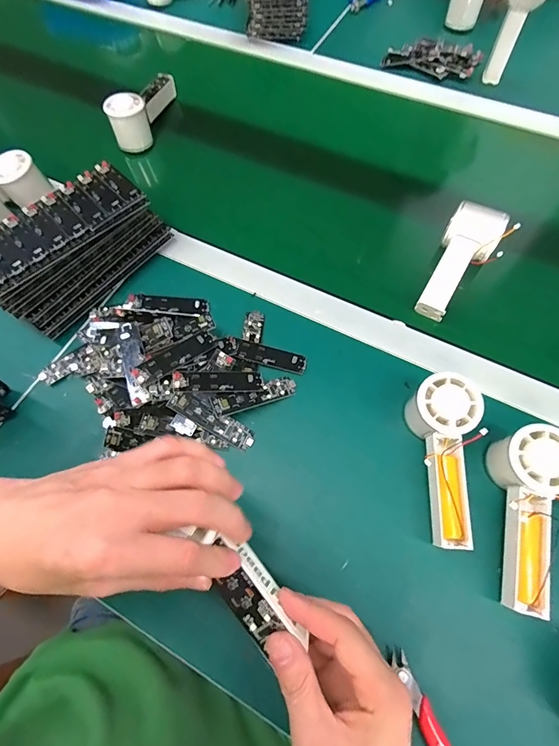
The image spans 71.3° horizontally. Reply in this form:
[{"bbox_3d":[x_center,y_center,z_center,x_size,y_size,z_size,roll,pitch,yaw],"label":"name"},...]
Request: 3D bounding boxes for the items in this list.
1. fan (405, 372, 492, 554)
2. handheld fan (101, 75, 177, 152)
[{"bbox_3d":[0.157,0.080,0.358,0.061,0.055,0.148,-5,66,0],"label":"fan"},{"bbox_3d":[-0.210,-0.411,0.594,0.048,0.058,0.154,12,67,8],"label":"handheld fan"}]

